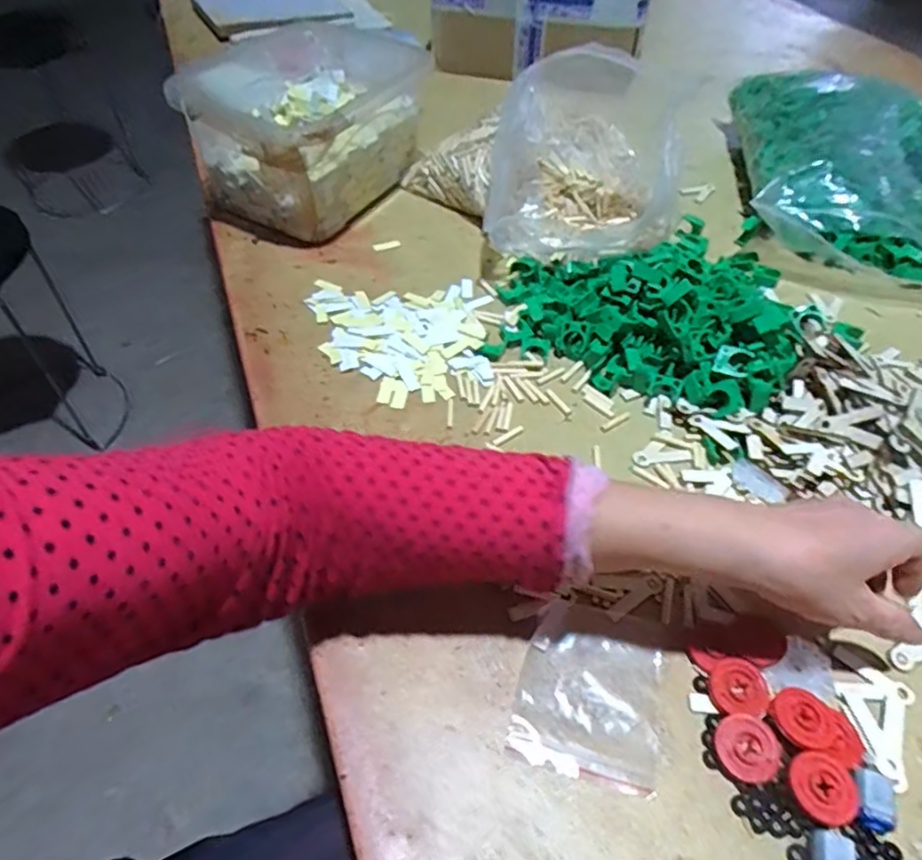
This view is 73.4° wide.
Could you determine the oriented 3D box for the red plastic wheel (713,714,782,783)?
[{"bbox_3d":[0.154,0.171,0.333,0.032,0.004,0.032,-4,63,7],"label":"red plastic wheel"}]

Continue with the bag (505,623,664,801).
[{"bbox_3d":[0.073,0.155,0.353,0.080,0.005,0.078,13,51,8],"label":"bag"}]

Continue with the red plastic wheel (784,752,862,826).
[{"bbox_3d":[0.187,0.185,0.321,0.033,0.005,0.033,1,50,-1],"label":"red plastic wheel"}]

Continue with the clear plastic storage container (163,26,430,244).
[{"bbox_3d":[-0.164,-0.317,0.665,0.194,0.127,0.231,22,53,15],"label":"clear plastic storage container"}]

